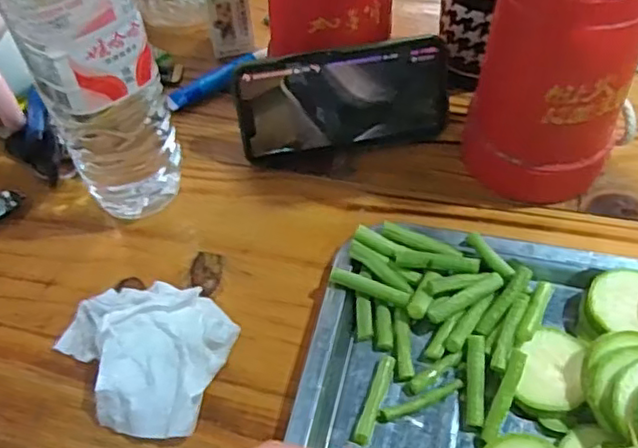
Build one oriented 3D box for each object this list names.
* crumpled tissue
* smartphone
[{"bbox_3d":[-0.104,0.071,0.362,0.099,0.027,0.083,16,55,13],"label":"crumpled tissue"},{"bbox_3d":[0.018,-0.085,0.443,0.145,0.071,0.009,-10,26,-7],"label":"smartphone"}]

